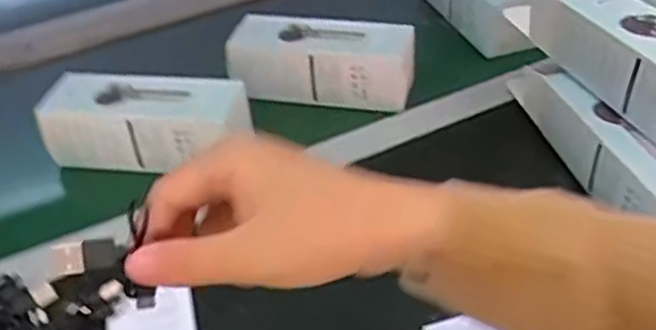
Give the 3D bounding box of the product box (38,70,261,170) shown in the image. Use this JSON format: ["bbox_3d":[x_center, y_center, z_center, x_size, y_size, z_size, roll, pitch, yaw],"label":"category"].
[{"bbox_3d":[-0.153,-0.037,0.591,0.164,0.055,0.061,4,39,11],"label":"product box"}]

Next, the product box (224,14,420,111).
[{"bbox_3d":[-0.005,-0.096,0.648,0.163,0.064,0.053,5,39,13],"label":"product box"}]

